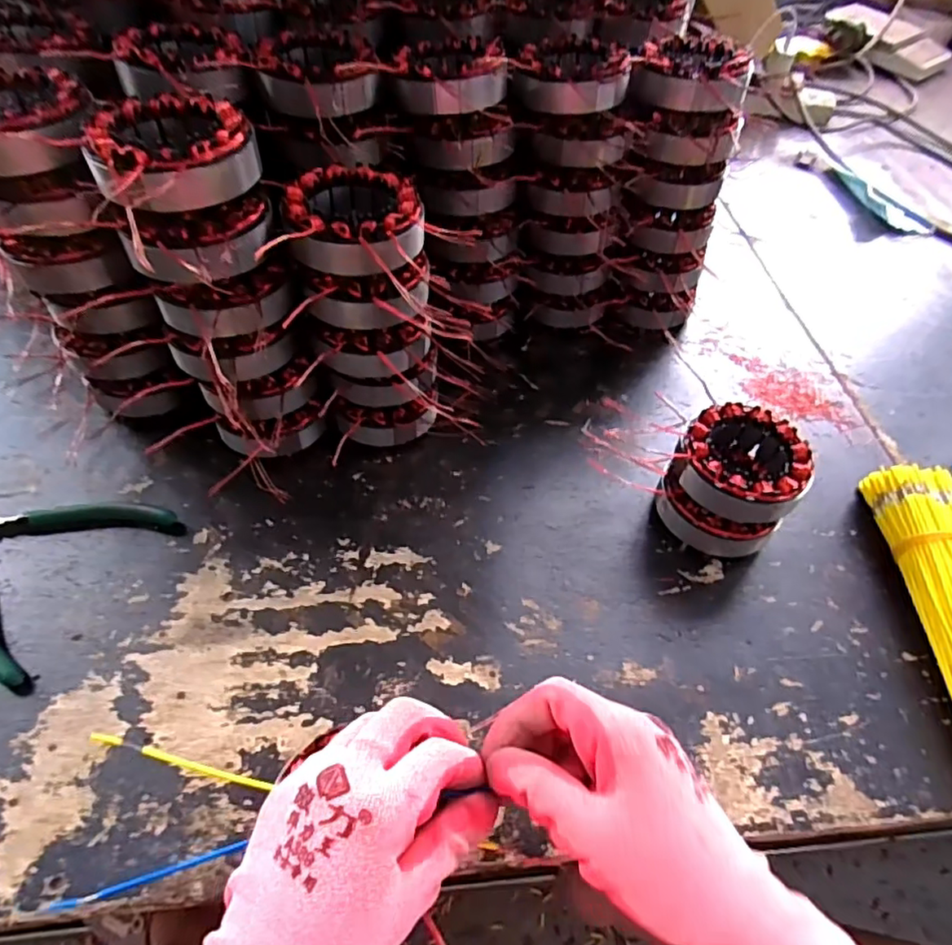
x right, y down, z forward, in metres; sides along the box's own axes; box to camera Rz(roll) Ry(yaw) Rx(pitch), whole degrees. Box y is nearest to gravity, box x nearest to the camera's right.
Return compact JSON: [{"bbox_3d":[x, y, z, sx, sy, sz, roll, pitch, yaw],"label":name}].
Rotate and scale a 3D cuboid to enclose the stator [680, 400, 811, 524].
[{"bbox_3d":[0.189,-0.006,0.425,0.081,0.043,0.084,2,53,-3],"label":"stator"}]

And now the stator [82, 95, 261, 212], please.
[{"bbox_3d":[-0.172,-0.179,0.333,0.083,0.033,0.074,-35,63,-27],"label":"stator"}]

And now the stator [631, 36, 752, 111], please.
[{"bbox_3d":[0.169,-0.312,0.459,0.082,0.031,0.075,2,53,-3],"label":"stator"}]

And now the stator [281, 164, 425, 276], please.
[{"bbox_3d":[-0.075,-0.160,0.378,0.082,0.031,0.086,3,53,-3],"label":"stator"}]

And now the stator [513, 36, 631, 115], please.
[{"bbox_3d":[0.074,-0.304,0.454,0.083,0.034,0.074,13,53,5],"label":"stator"}]

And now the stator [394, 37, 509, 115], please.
[{"bbox_3d":[-0.017,-0.296,0.438,0.079,0.034,0.089,4,53,-2],"label":"stator"}]

